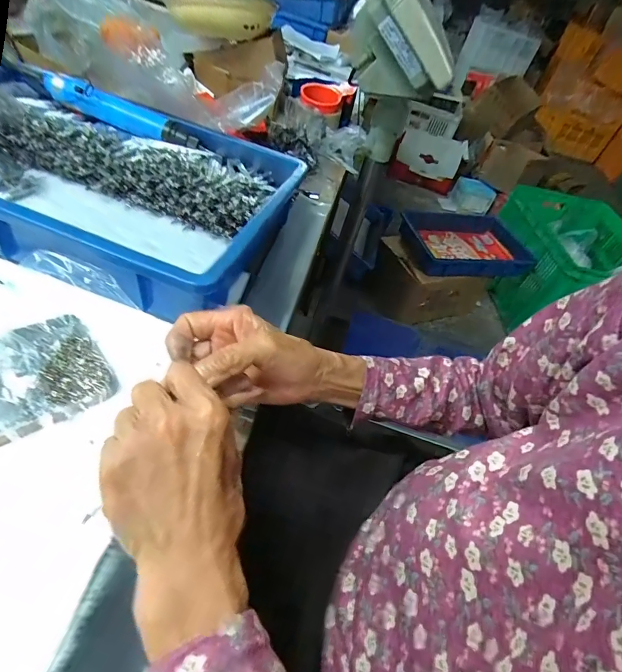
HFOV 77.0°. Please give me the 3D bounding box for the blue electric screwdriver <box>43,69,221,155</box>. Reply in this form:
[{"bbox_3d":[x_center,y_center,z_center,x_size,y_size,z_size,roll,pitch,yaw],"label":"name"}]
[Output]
[{"bbox_3d":[-0.242,-0.292,0.516,0.229,0.035,0.029,21,41,-3],"label":"blue electric screwdriver"}]

